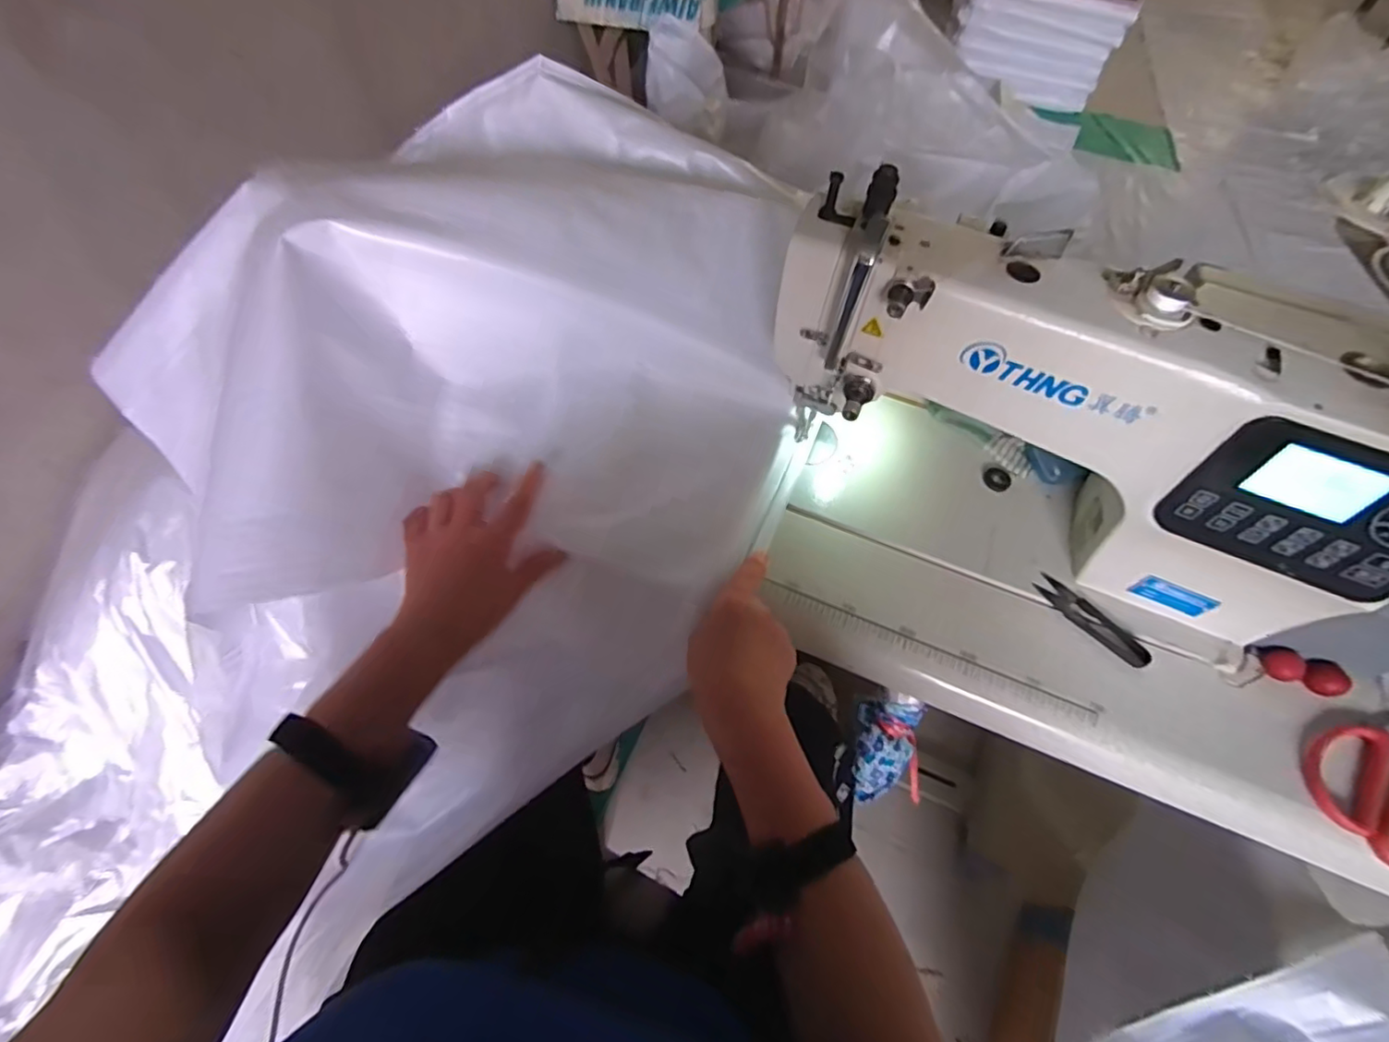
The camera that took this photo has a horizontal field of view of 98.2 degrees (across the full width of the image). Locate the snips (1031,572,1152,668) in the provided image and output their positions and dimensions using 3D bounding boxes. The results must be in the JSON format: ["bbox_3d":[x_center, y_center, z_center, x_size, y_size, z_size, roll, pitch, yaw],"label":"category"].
[{"bbox_3d":[0.342,0.085,0.518,0.030,0.009,0.100,-39,68,-22],"label":"snips"}]

